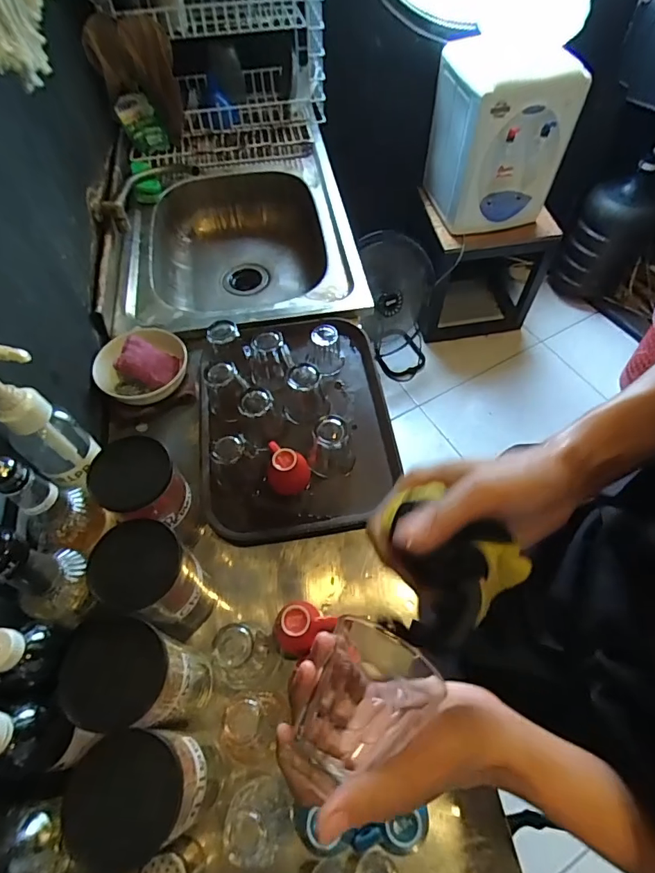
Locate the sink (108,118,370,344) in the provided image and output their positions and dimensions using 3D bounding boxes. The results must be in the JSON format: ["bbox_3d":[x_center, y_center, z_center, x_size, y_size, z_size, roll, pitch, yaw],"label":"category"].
[{"bbox_3d":[-0.199,-0.410,1.049,0.475,0.187,0.534,-9,59,-5],"label":"sink"}]

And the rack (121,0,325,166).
[{"bbox_3d":[-0.233,-0.920,1.013,0.440,0.467,0.315,-4,58,-1],"label":"rack"}]

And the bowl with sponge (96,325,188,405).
[{"bbox_3d":[-0.313,-0.115,0.774,0.146,0.069,0.138,-1,58,1],"label":"bowl with sponge"}]

